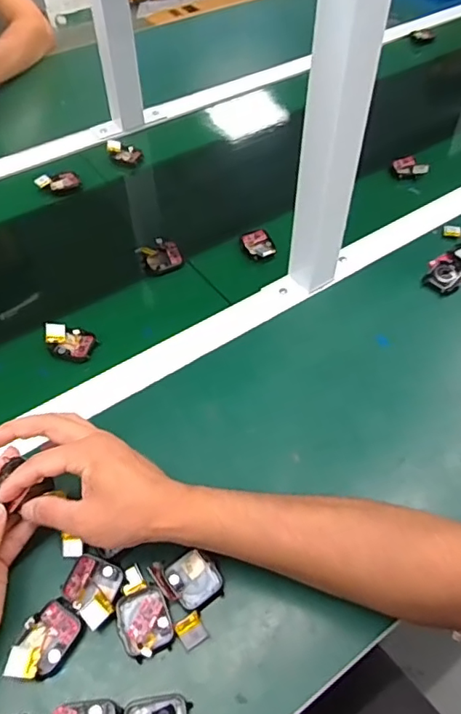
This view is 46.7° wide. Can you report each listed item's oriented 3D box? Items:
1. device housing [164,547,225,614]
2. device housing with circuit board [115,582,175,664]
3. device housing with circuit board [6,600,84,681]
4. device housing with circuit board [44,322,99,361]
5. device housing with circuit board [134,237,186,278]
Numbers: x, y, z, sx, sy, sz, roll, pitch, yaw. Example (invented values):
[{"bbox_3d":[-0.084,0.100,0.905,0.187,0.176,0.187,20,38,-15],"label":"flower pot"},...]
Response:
[{"bbox_3d":[-0.028,0.175,0.425,0.038,0.008,0.042,-27,57,-19],"label":"device housing"},{"bbox_3d":[-0.065,0.199,0.402,0.038,0.010,0.047,-20,55,-15],"label":"device housing with circuit board"},{"bbox_3d":[-0.136,0.208,0.391,0.037,0.018,0.054,21,55,15],"label":"device housing with circuit board"},{"bbox_3d":[-0.172,-0.017,0.569,0.054,0.017,0.037,11,53,8],"label":"device housing with circuit board"},{"bbox_3d":[-0.085,-0.121,0.651,0.051,0.024,0.040,-15,54,-11],"label":"device housing with circuit board"}]

